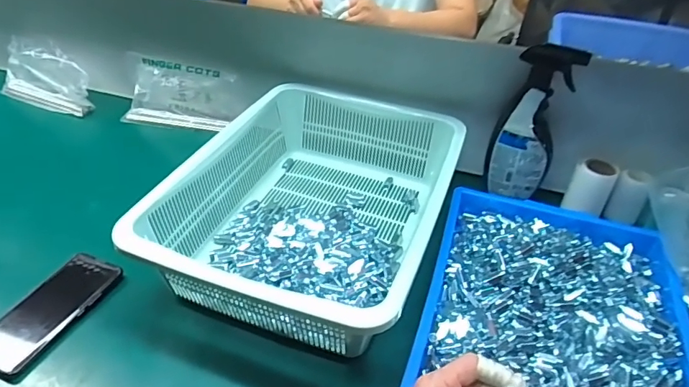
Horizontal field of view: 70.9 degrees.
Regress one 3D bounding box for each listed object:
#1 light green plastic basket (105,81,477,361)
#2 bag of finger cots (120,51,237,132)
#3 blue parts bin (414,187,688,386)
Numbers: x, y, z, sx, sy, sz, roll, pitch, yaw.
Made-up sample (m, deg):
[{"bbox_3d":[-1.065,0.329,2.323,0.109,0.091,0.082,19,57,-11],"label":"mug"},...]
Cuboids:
[{"bbox_3d":[-0.035,0.007,0.656,0.318,0.104,0.412,14,39,13],"label":"light green plastic basket"},{"bbox_3d":[-0.309,-0.181,0.902,0.212,0.109,0.066,4,38,2],"label":"bag of finger cots"},{"bbox_3d":[0.246,0.145,0.556,0.284,0.065,0.458,14,39,14],"label":"blue parts bin"}]

